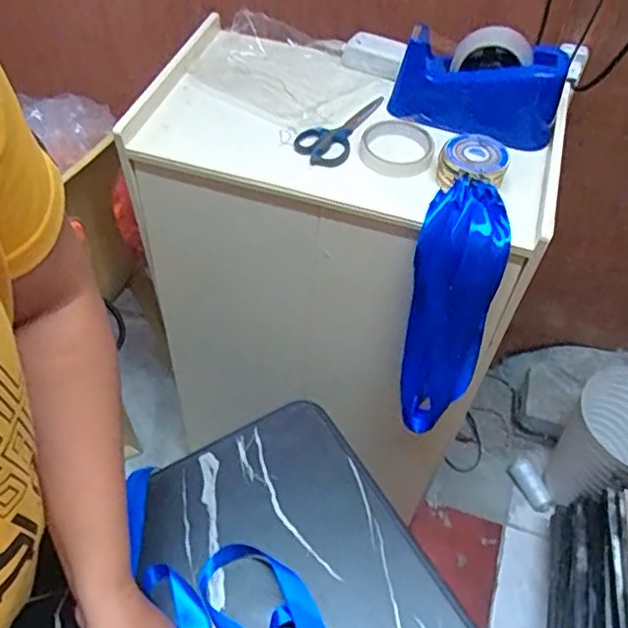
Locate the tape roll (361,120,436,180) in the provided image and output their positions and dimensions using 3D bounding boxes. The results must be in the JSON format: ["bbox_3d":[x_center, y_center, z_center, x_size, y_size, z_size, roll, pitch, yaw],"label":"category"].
[{"bbox_3d":[0.102,-0.202,0.760,0.089,0.021,0.097,1,52,-1],"label":"tape roll"}]

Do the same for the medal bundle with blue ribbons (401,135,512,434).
[{"bbox_3d":[0.165,-0.023,0.773,0.095,0.370,0.103,7,28,3],"label":"medal bundle with blue ribbons"}]

